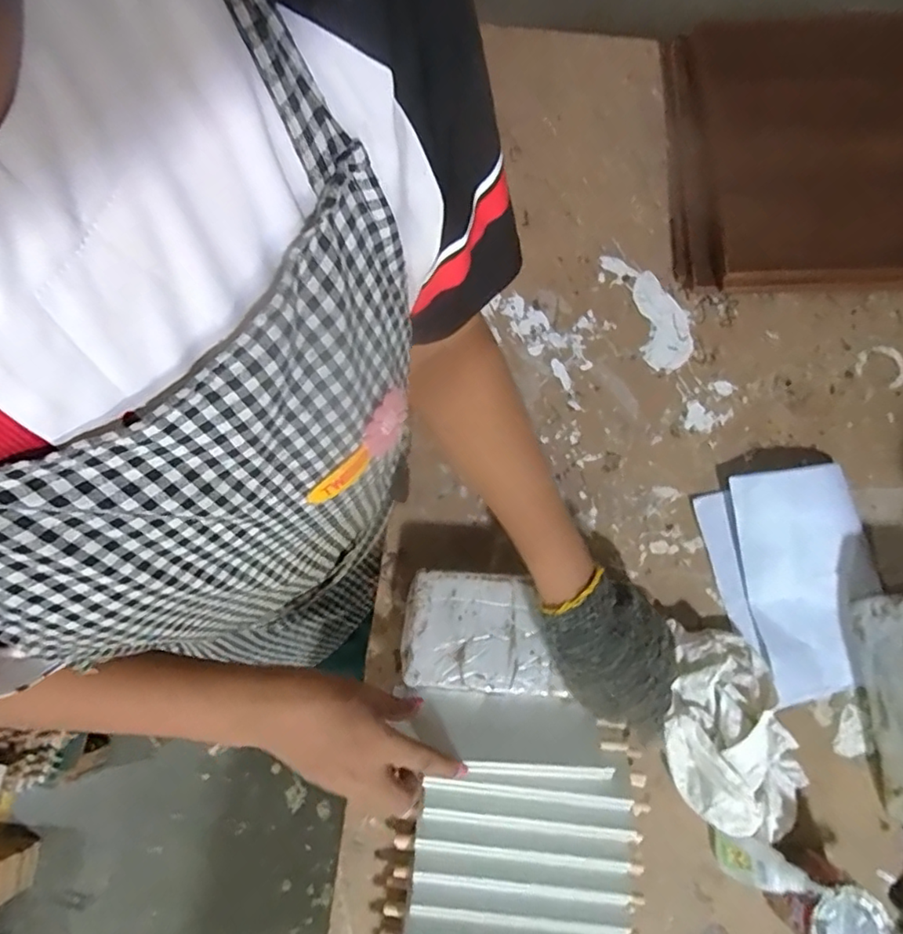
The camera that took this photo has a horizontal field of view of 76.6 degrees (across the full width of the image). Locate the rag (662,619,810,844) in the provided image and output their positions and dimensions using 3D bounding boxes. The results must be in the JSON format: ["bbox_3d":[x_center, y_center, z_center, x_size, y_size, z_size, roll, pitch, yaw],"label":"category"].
[{"bbox_3d":[0.243,0.237,0.505,0.111,0.051,0.186,-21,79,-4],"label":"rag"}]

